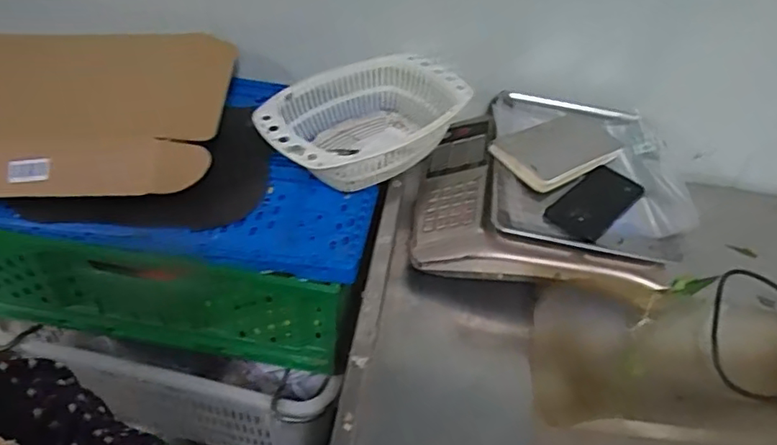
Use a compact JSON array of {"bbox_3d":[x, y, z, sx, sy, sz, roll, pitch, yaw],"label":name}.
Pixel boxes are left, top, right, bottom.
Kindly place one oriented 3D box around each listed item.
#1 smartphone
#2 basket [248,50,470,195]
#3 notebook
[{"bbox_3d":[0.277,-0.030,0.758,0.074,0.006,0.159,37,50,26],"label":"smartphone"},{"bbox_3d":[-0.037,-0.143,0.852,0.307,0.103,0.206,-29,55,-33],"label":"basket"},{"bbox_3d":[0.240,-0.108,0.812,0.190,0.024,0.106,-24,54,-31],"label":"notebook"}]

